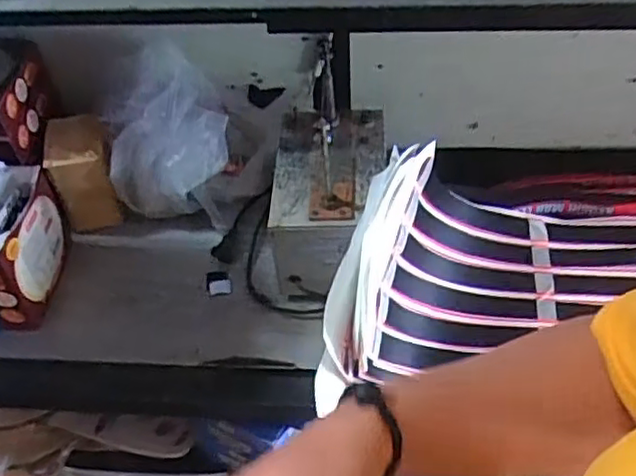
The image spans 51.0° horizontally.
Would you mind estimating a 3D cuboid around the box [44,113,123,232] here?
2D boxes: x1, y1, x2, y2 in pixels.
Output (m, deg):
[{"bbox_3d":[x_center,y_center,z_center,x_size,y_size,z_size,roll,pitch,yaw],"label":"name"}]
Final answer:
[{"bbox_3d":[-0.282,-0.076,0.817,0.072,0.120,0.090,-14,47,-10],"label":"box"}]

